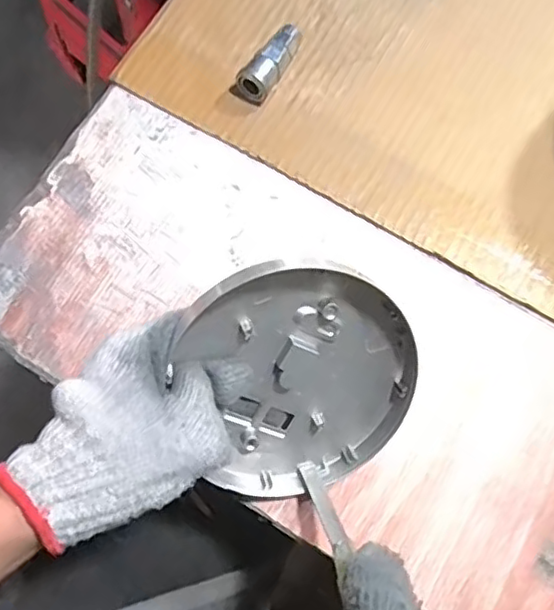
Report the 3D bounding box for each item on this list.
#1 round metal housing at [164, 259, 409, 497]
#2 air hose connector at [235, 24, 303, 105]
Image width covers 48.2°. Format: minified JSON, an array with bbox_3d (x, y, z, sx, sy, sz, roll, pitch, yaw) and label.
[{"bbox_3d":[0.014,0.040,0.340,0.129,0.026,0.129,-5,114,-10],"label":"round metal housing"},{"bbox_3d":[-0.004,-0.167,0.424,0.020,0.020,0.061,32,79,7],"label":"air hose connector"}]

